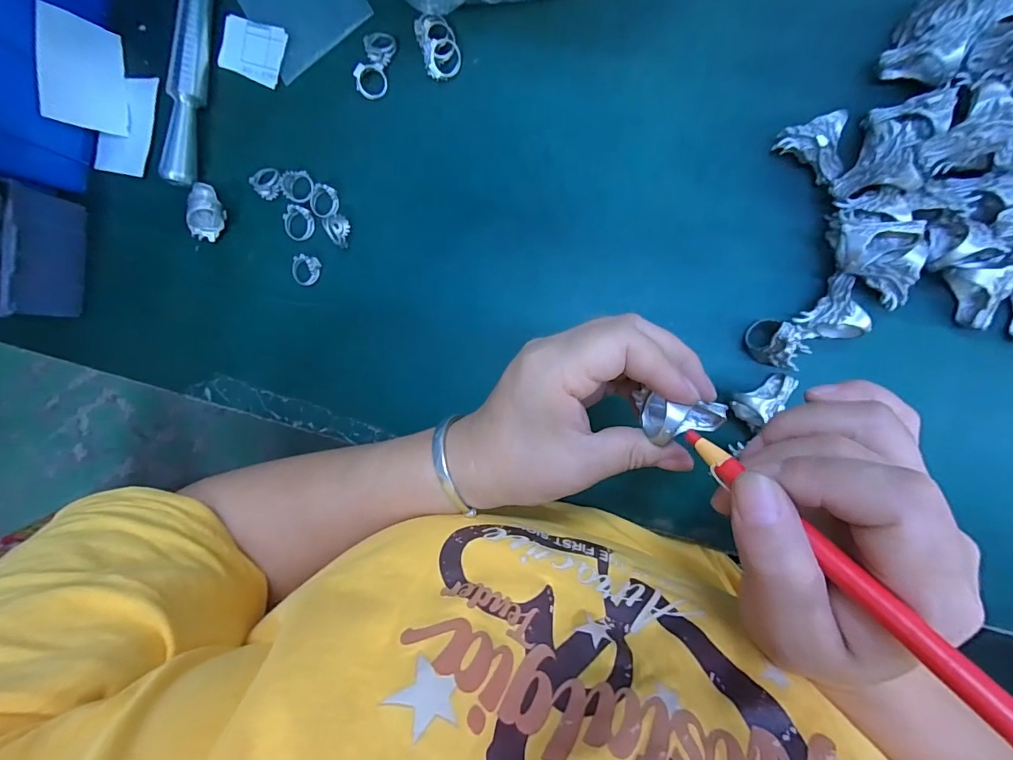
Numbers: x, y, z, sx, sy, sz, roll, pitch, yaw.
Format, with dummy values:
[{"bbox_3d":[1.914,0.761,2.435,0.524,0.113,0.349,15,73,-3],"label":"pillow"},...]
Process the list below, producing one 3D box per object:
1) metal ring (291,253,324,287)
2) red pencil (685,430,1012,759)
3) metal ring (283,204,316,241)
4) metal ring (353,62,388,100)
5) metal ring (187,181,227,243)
[{"bbox_3d":[-0.145,-0.079,0.317,0.021,0.006,0.021,0,93,9],"label":"metal ring"},{"bbox_3d":[0.112,0.070,0.118,0.010,0.006,0.167,-46,47,9],"label":"red pencil"},{"bbox_3d":[-0.149,-0.112,0.314,0.022,0.004,0.024,0,93,9],"label":"metal ring"},{"bbox_3d":[-0.092,-0.204,0.299,0.022,0.005,0.022,-5,109,-14],"label":"metal ring"},{"bbox_3d":[-0.216,-0.123,0.320,0.021,0.023,0.041,3,93,9],"label":"metal ring"}]

